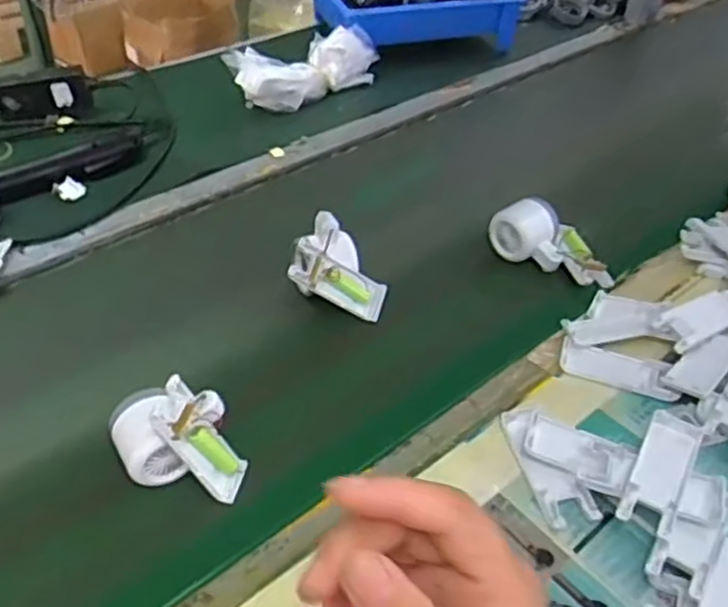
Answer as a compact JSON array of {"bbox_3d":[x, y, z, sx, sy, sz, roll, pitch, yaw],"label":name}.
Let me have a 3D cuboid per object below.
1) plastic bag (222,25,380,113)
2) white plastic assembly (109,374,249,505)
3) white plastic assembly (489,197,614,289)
[{"bbox_3d":[-0.084,-0.339,1.074,0.228,0.077,0.101,-28,50,-31],"label":"plastic bag"},{"bbox_3d":[-0.143,0.099,0.568,0.095,0.083,0.061,-1,41,-6],"label":"white plastic assembly"},{"bbox_3d":[0.202,-0.069,0.791,0.133,0.039,0.072,19,43,16],"label":"white plastic assembly"}]

